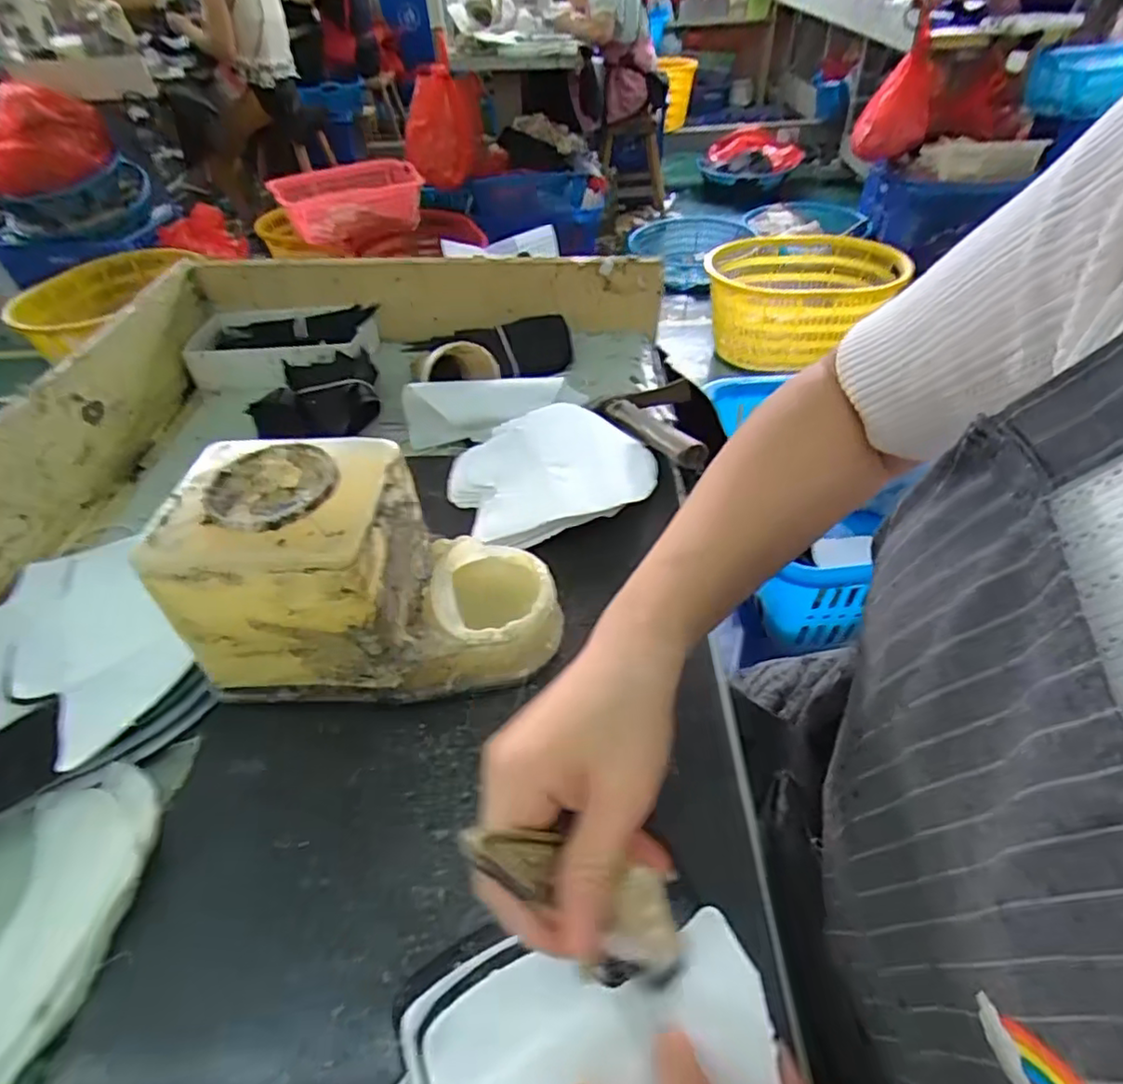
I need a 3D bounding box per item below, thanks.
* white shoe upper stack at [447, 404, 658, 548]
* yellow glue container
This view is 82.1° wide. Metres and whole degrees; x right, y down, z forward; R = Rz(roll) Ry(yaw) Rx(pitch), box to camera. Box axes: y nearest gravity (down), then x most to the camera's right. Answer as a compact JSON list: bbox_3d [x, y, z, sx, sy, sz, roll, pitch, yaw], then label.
[{"bbox_3d":[-0.011,-0.062,0.515,0.152,0.023,0.149,-20,48,-19],"label":"white shoe upper stack"},{"bbox_3d":[-0.106,0.017,0.372,0.199,0.122,0.108,0,44,2],"label":"yellow glue container"}]

